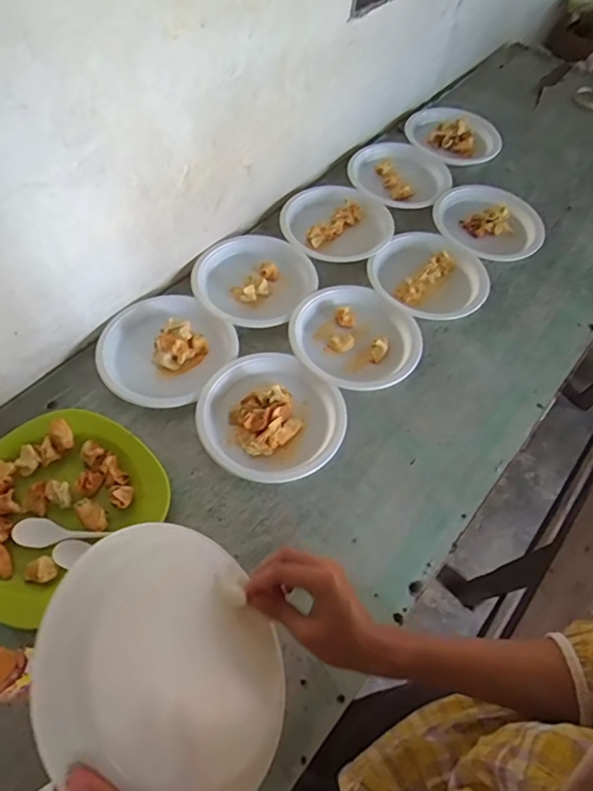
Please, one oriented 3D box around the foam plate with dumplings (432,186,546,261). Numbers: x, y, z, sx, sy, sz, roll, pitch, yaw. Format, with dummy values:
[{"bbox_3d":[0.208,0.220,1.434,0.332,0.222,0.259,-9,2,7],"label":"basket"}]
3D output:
[{"bbox_3d":[0.369,-0.331,0.977,0.206,0.047,0.192,6,58,-9],"label":"foam plate with dumplings"}]

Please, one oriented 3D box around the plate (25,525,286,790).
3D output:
[{"bbox_3d":[-0.085,0.194,0.365,0.173,0.024,0.197,-12,76,-52],"label":"plate"}]

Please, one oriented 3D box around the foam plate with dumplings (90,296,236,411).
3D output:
[{"bbox_3d":[-0.198,-0.075,0.779,0.185,0.035,0.191,2,57,-3],"label":"foam plate with dumplings"}]

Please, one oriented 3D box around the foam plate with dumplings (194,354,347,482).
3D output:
[{"bbox_3d":[-0.036,0.027,0.726,0.194,0.032,0.192,2,57,-3],"label":"foam plate with dumplings"}]

